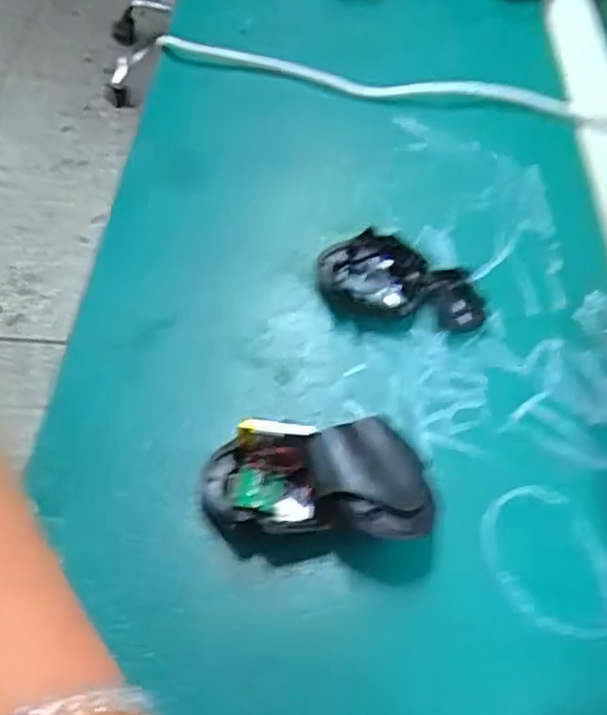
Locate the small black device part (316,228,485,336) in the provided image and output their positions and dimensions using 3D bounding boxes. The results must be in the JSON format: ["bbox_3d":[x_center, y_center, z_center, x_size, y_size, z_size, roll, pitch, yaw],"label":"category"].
[{"bbox_3d":[0.054,-0.043,0.406,0.091,0.017,0.046,11,52,9],"label":"small black device part"}]

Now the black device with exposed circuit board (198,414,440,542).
[{"bbox_3d":[0.006,0.053,0.322,0.097,0.028,0.051,6,51,5],"label":"black device with exposed circuit board"}]

